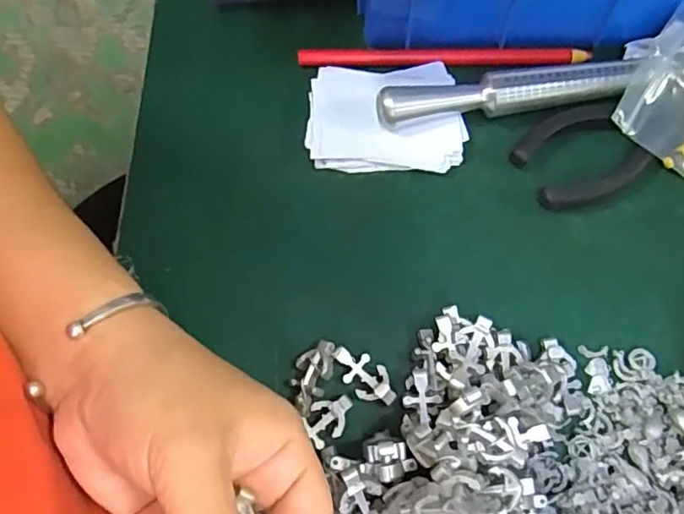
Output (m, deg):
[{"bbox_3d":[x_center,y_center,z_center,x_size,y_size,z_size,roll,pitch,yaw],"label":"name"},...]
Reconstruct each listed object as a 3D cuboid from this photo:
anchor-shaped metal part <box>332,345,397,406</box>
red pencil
[{"bbox_3d":[0.011,0.057,0.274,0.034,0.008,0.017,33,74,13],"label":"anchor-shaped metal part"},{"bbox_3d":[0.058,-0.116,0.335,0.165,0.009,0.012,0,70,3],"label":"red pencil"}]

